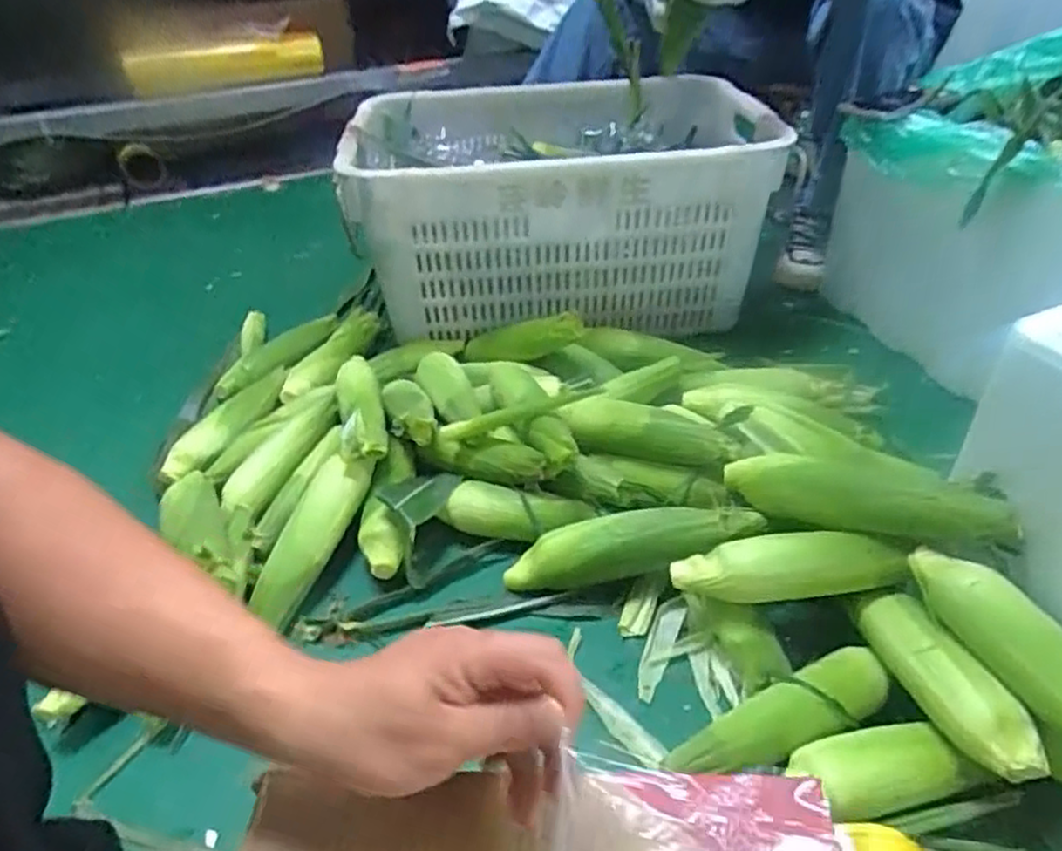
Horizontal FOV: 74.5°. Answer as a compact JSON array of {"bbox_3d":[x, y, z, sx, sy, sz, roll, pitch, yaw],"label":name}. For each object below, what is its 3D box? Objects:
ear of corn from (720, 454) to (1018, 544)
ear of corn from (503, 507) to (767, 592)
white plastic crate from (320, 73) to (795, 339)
[{"bbox_3d":[0.280,0.061,0.610,0.241,0.047,0.054,9,37,41],"label":"ear of corn"},{"bbox_3d":[0.096,0.118,0.688,0.255,0.054,0.059,-16,36,16],"label":"ear of corn"},{"bbox_3d":[0.040,-0.354,1.101,0.579,0.266,0.427,-2,38,1],"label":"white plastic crate"}]

